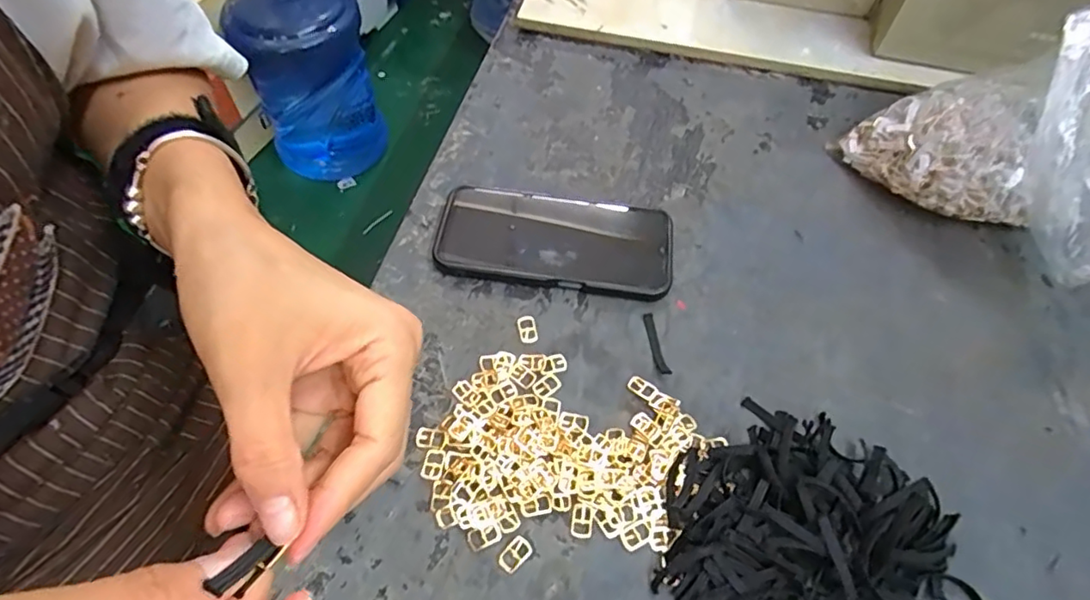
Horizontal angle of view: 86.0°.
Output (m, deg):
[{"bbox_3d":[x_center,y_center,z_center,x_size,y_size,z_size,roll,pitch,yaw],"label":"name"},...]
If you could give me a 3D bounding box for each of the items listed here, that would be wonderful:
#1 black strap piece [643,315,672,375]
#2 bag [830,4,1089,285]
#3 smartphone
[{"bbox_3d":[0.073,0.029,0.385,0.006,0.007,0.046,-5,57,-6],"label":"black strap piece"},{"bbox_3d":[0.331,-0.108,0.407,0.104,0.138,0.187,-20,59,-15],"label":"bag"},{"bbox_3d":[0.007,-0.045,0.424,0.167,0.014,0.080,8,56,3],"label":"smartphone"}]

